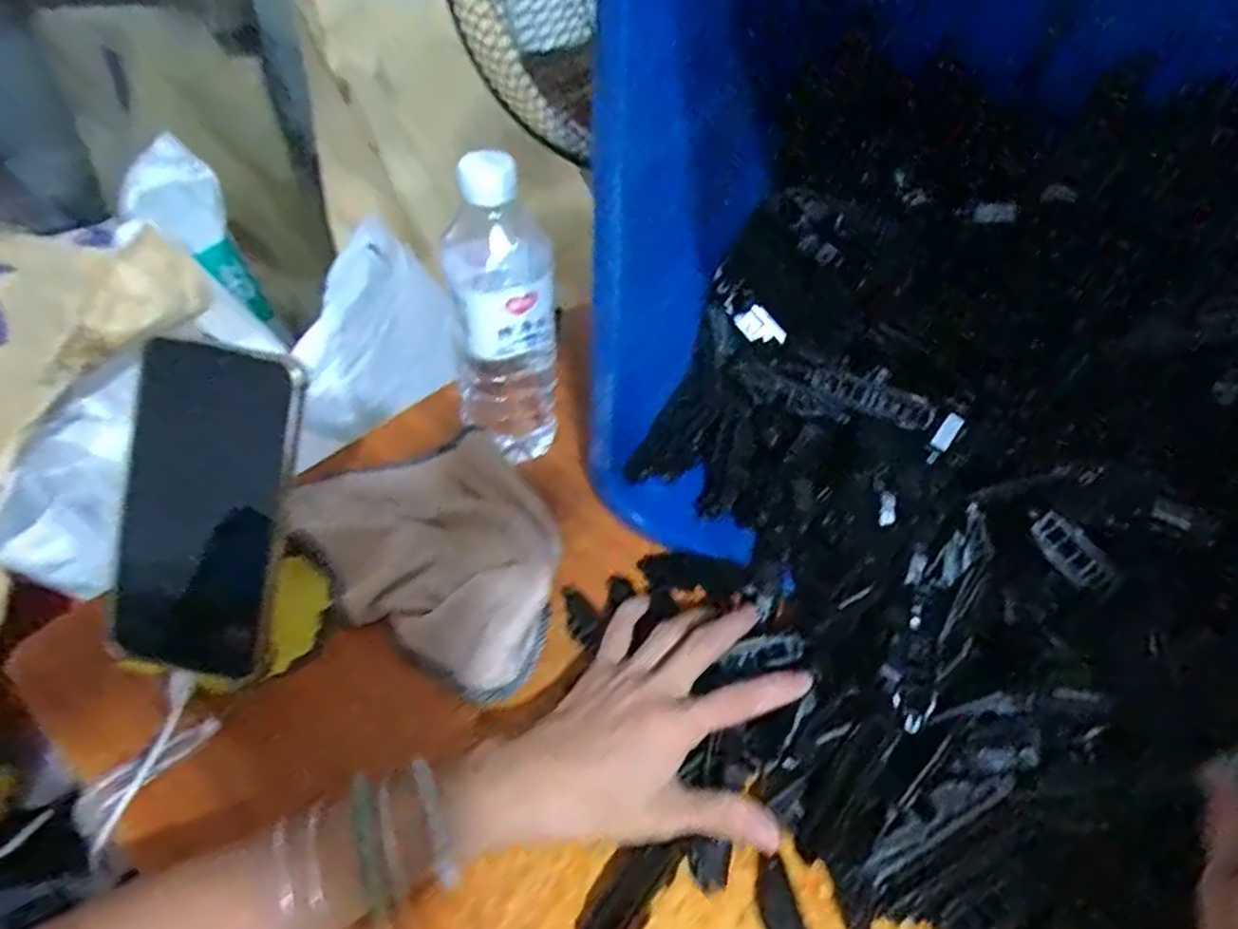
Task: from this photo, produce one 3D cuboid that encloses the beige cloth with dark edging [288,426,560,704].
[{"bbox_3d":[-0.114,0.046,0.457,0.131,0.032,0.207,-32,56,-29],"label":"beige cloth with dark edging"}]

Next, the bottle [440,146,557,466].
[{"bbox_3d":[-0.076,-0.094,0.476,0.067,0.199,0.064,-5,47,-7],"label":"bottle"}]

